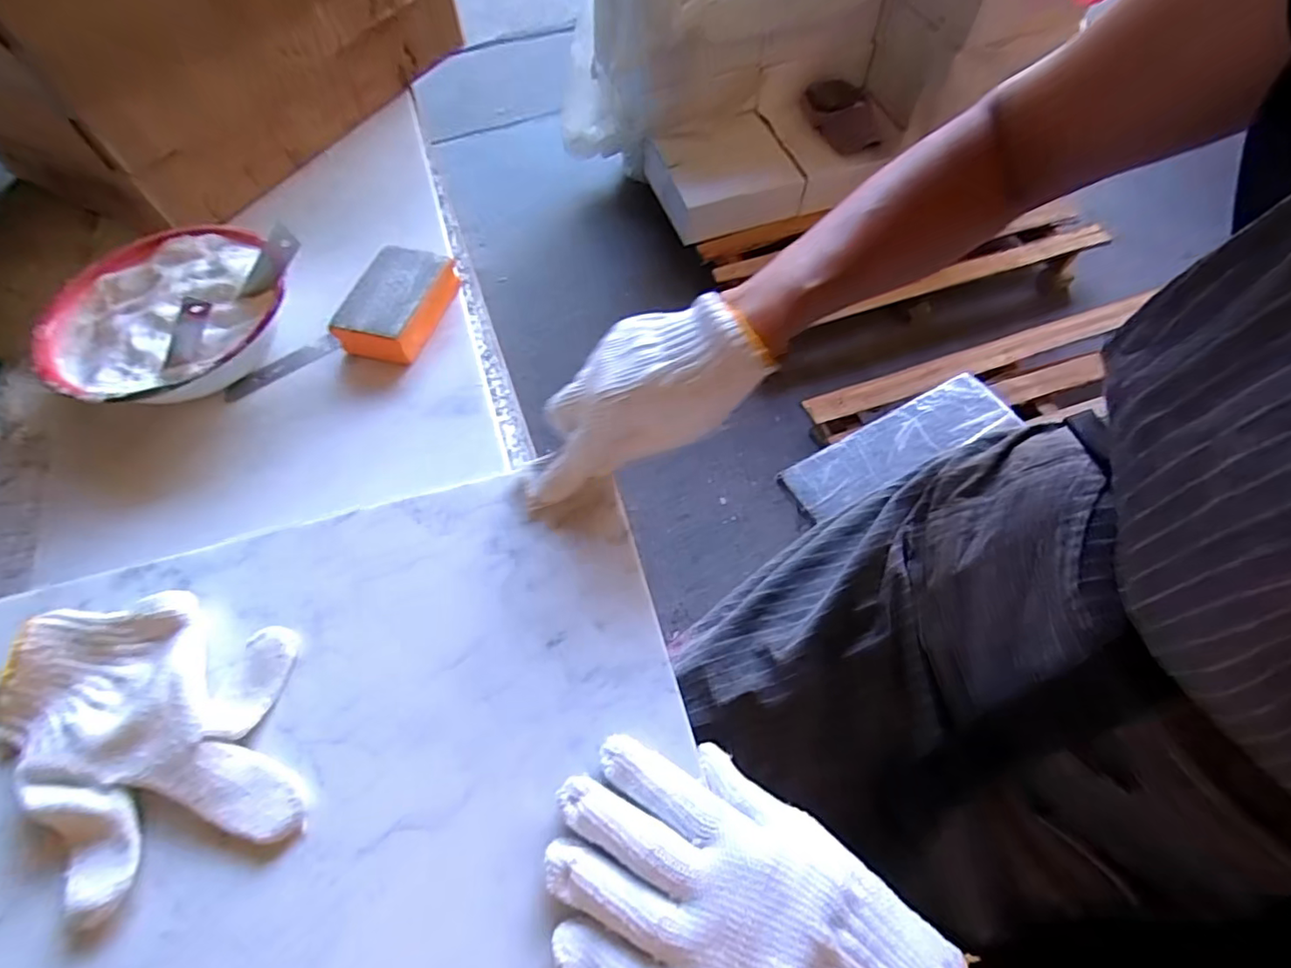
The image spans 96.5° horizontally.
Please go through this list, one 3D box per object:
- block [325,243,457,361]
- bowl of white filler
[{"bbox_3d":[-0.192,-0.141,0.451,0.059,0.033,0.091,14,64,8],"label":"block"},{"bbox_3d":[-0.349,-0.119,0.436,0.161,0.055,0.166,0,63,1],"label":"bowl of white filler"}]

